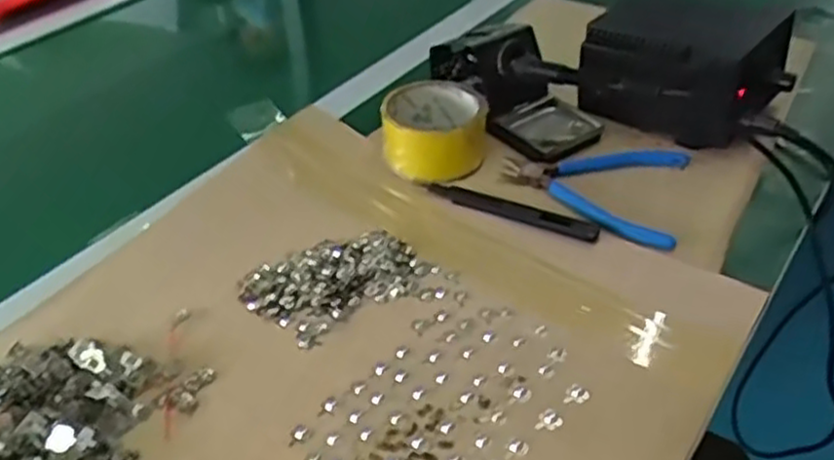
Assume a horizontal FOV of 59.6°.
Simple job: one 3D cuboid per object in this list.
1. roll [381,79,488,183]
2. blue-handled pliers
[{"bbox_3d":[0.015,-0.084,0.609,0.083,0.049,0.091,-2,40,2],"label":"roll"},{"bbox_3d":[0.135,-0.038,0.570,0.136,0.016,0.115,11,42,17],"label":"blue-handled pliers"}]

